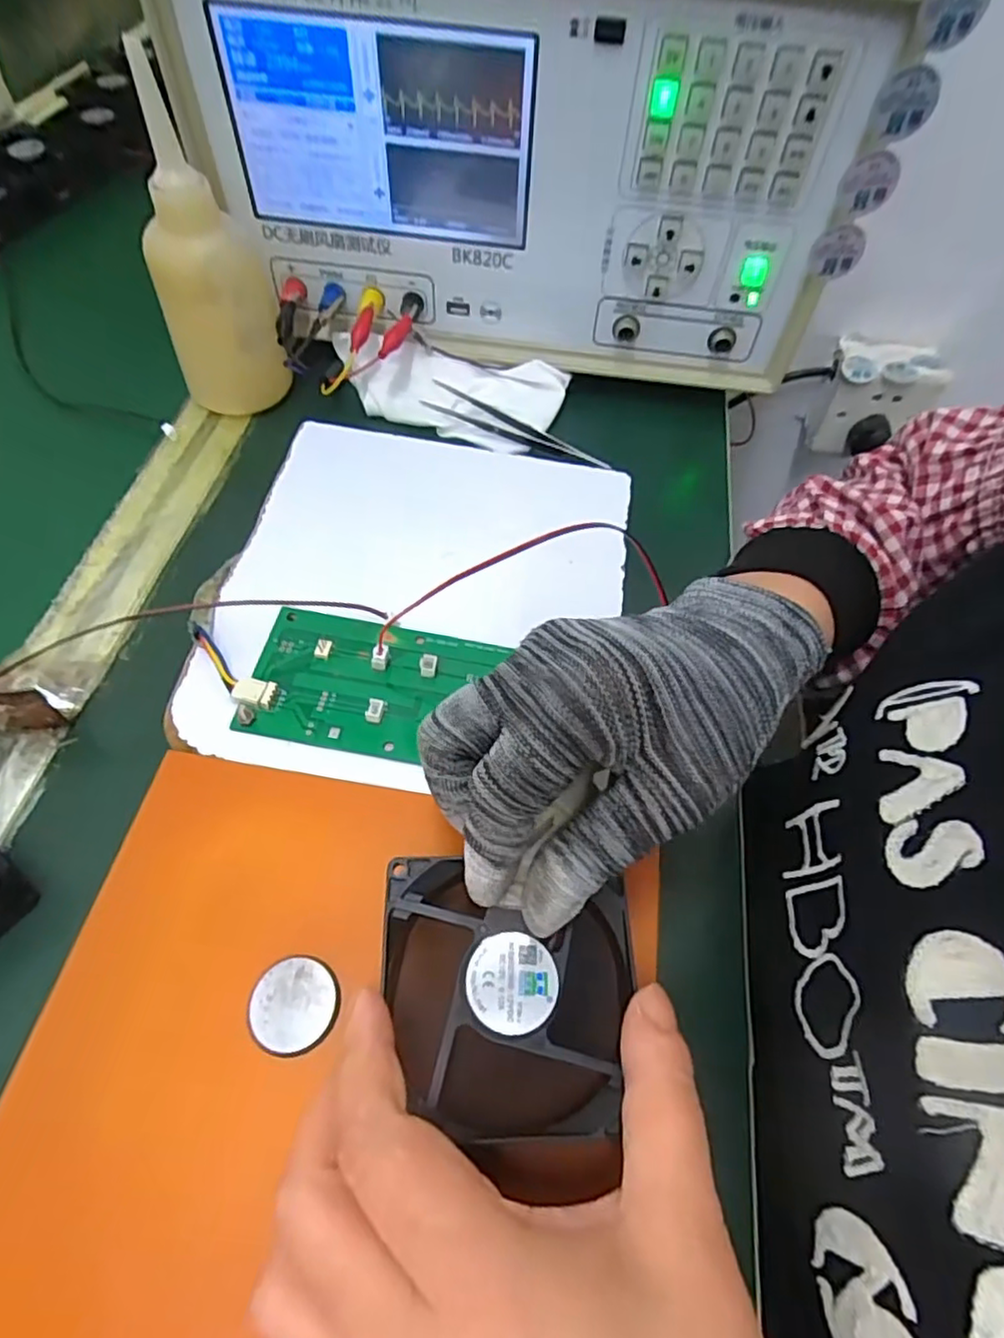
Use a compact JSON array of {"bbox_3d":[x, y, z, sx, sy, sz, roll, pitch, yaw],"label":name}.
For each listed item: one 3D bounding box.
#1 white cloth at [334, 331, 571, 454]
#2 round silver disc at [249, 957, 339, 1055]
[{"bbox_3d":[-0.035,-0.176,0.398,0.144,0.024,0.062,5,57,5],"label":"white cloth"},{"bbox_3d":[-0.069,0.112,0.214,0.029,0.004,0.029,0,56,1],"label":"round silver disc"}]

